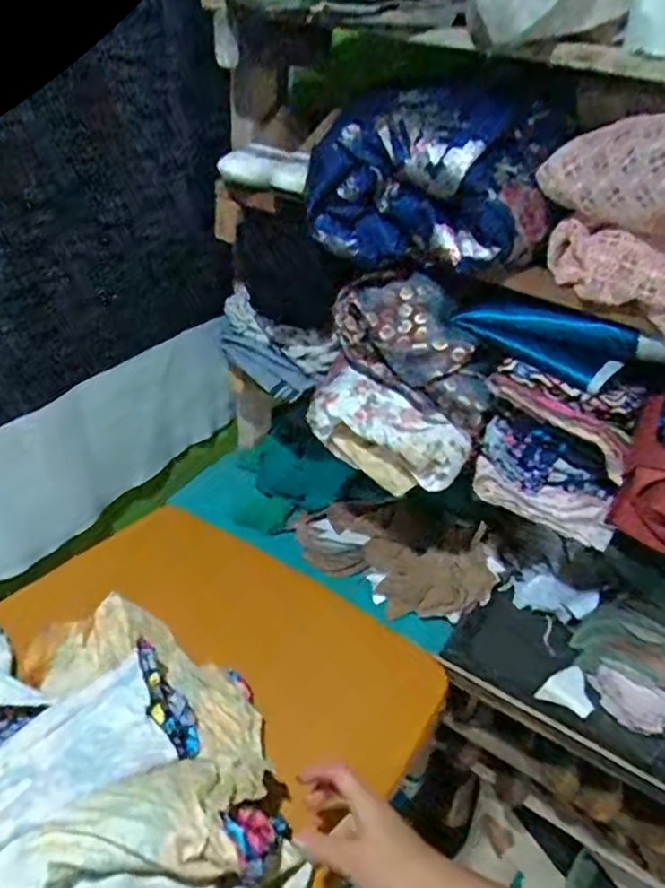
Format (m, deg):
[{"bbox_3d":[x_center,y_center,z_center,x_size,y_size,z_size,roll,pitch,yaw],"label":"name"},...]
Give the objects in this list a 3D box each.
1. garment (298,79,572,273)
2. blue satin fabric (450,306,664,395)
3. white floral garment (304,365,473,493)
[{"bbox_3d":[0.108,-0.294,0.700,0.259,0.178,0.103,12,36,8],"label":"garment"},{"bbox_3d":[0.249,-0.116,0.720,0.217,0.072,0.030,22,39,21],"label":"blue satin fabric"},{"bbox_3d":[0.061,-0.004,0.819,0.211,0.116,0.071,26,40,25],"label":"white floral garment"}]

